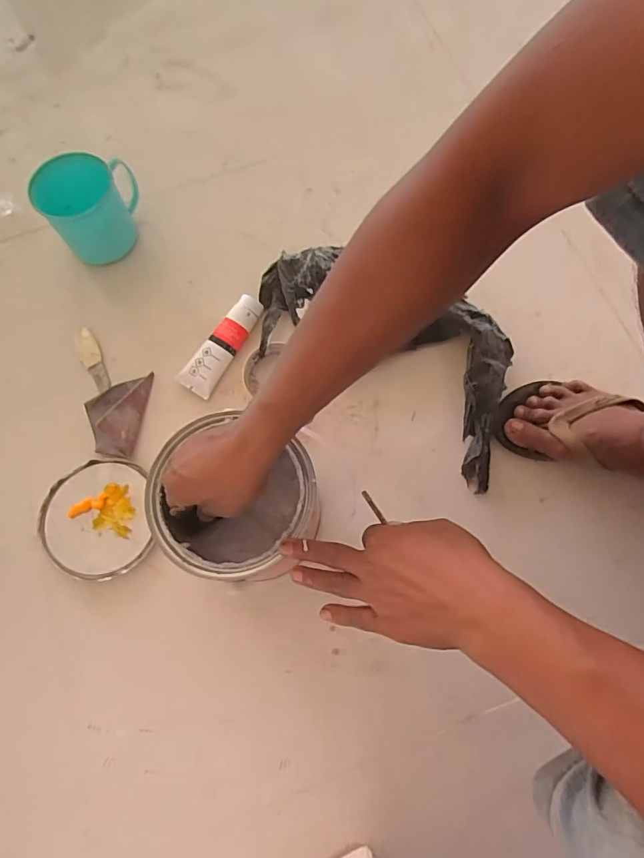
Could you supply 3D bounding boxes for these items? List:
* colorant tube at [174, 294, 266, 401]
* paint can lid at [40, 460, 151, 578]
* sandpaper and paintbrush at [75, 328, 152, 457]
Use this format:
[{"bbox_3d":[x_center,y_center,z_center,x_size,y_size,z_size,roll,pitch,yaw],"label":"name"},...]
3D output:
[{"bbox_3d":[-0.132,-0.113,0.629,0.049,0.033,0.146,30,74,8],"label":"colorant tube"},{"bbox_3d":[-0.271,0.107,0.569,0.126,0.007,0.136,-11,73,-3],"label":"paint can lid"},{"bbox_3d":[-0.265,-0.056,0.616,0.079,0.026,0.183,-17,73,-5],"label":"sandpaper and paintbrush"}]

